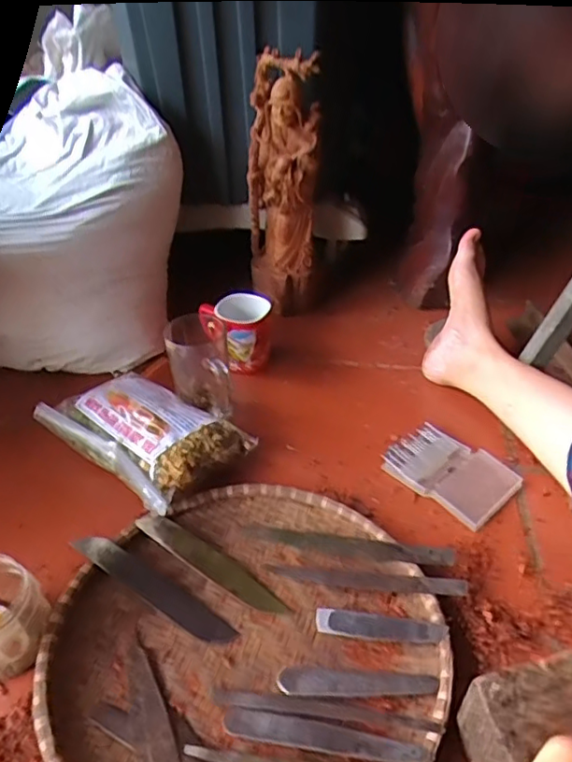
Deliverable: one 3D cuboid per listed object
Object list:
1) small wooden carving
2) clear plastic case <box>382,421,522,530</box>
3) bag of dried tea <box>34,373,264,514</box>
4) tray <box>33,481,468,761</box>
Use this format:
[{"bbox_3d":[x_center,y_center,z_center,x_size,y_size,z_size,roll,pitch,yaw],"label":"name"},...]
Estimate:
[{"bbox_3d":[-0.005,-0.290,0.906,0.105,0.354,0.100,-1,37,-1],"label":"small wooden carving"},{"bbox_3d":[0.190,0.103,0.685,0.095,0.018,0.133,-32,46,-33],"label":"clear plastic case"},{"bbox_3d":[-0.175,0.062,0.703,0.240,0.069,0.148,25,44,29],"label":"bag of dried tea"},{"bbox_3d":[-0.030,0.219,0.526,0.336,0.031,0.313,-1,37,1],"label":"tray"}]

